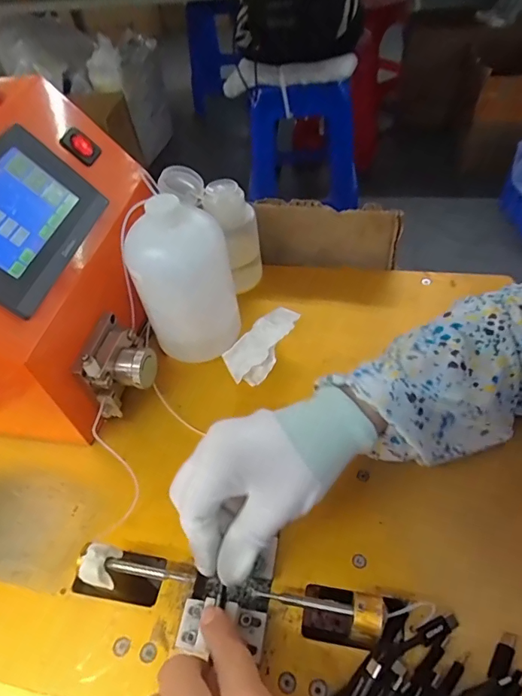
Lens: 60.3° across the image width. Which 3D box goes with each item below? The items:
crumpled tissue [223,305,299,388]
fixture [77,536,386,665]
[{"bbox_3d":[0.002,-0.004,0.409,0.045,0.028,0.076,35,62,30],"label":"crumpled tissue"},{"bbox_3d":[-0.018,0.146,0.270,0.172,0.049,0.059,5,51,10],"label":"fixture"}]

